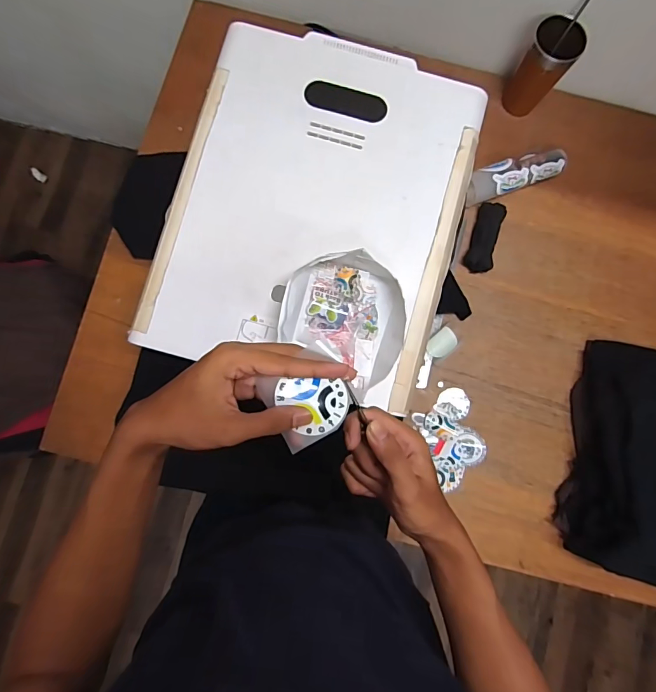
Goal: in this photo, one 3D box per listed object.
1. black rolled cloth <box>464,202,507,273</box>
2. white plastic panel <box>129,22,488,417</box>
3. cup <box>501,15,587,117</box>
[{"bbox_3d":[0.287,-0.197,0.756,0.047,0.026,0.128,17,83,-2],"label":"black rolled cloth"},{"bbox_3d":[-0.014,-0.198,0.589,0.398,0.028,0.489,14,83,-2],"label":"white plastic panel"},{"bbox_3d":[0.366,-0.480,0.733,0.080,0.151,0.068,37,83,1],"label":"cup"}]

